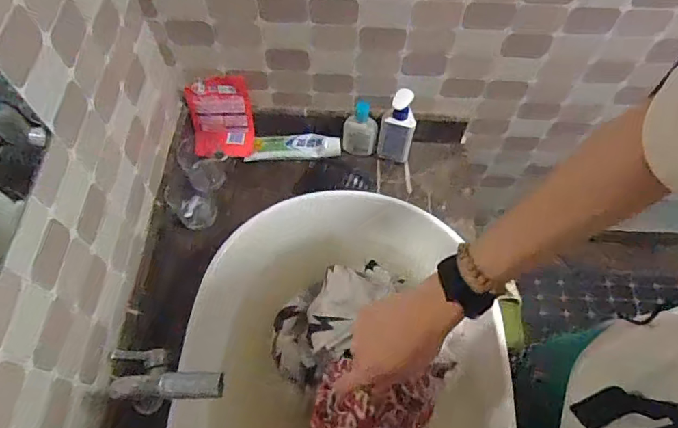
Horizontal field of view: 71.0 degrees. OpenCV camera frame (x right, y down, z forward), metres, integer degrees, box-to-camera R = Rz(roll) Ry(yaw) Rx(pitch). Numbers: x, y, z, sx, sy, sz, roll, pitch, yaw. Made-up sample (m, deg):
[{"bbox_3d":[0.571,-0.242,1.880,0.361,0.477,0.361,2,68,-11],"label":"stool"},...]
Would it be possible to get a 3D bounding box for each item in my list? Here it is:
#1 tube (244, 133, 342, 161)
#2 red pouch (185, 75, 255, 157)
[{"bbox_3d":[-0.086,-0.131,0.911,0.176,0.025,0.045,-3,63,-2],"label":"tube"},{"bbox_3d":[-0.218,-0.168,0.872,0.112,0.161,0.064,-3,42,-2],"label":"red pouch"}]

